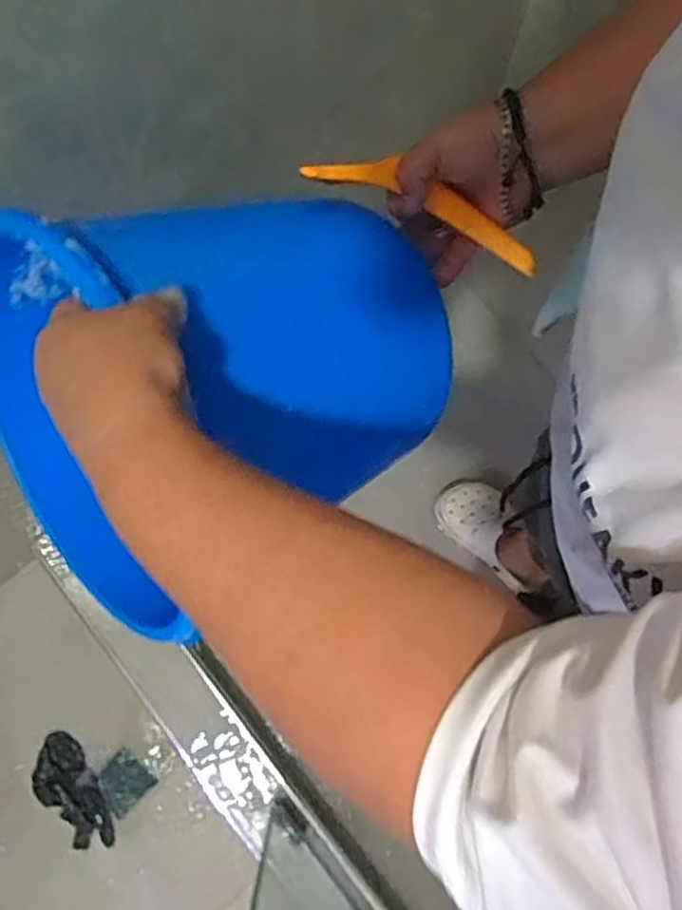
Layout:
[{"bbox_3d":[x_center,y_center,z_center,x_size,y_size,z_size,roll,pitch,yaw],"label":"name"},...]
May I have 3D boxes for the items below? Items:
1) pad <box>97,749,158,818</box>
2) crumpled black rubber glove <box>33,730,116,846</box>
[{"bbox_3d":[-0.329,0.494,1.046,0.074,0.009,0.072,-41,94,-13],"label":"pad"},{"bbox_3d":[-0.402,0.509,1.037,0.091,0.022,0.173,-41,79,-11],"label":"crumpled black rubber glove"}]

